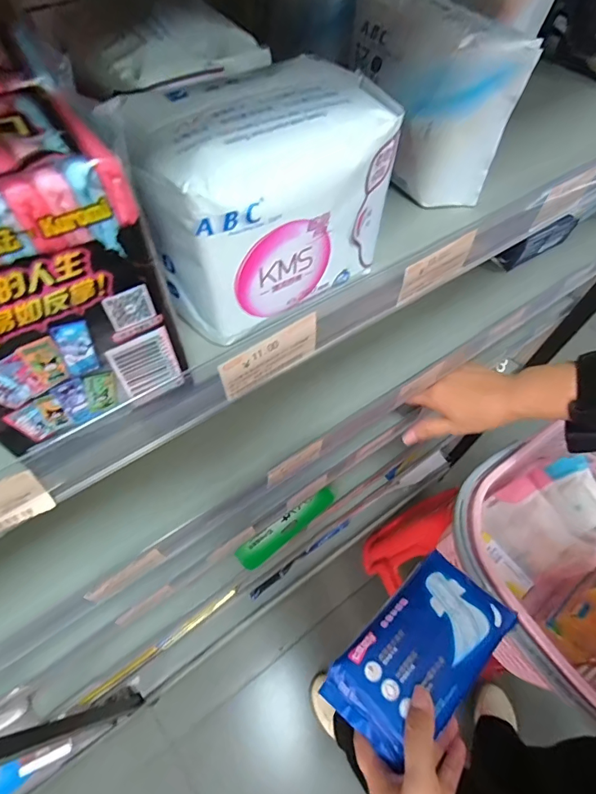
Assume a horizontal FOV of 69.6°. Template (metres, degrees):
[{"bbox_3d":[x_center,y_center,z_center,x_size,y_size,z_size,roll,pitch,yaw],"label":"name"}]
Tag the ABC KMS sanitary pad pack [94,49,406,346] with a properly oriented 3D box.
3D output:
[{"bbox_3d":[-0.017,-0.091,0.195,0.112,0.078,0.073,-34,67,-20],"label":"ABC KMS sanitary pad pack"}]

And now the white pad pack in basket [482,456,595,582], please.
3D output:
[{"bbox_3d":[0.403,0.177,0.664,0.231,0.069,0.132,-24,64,-15],"label":"white pad pack in basket"}]

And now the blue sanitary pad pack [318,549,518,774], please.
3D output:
[{"bbox_3d":[0.102,0.215,0.359,0.154,0.045,0.084,-35,51,-24],"label":"blue sanitary pad pack"}]

